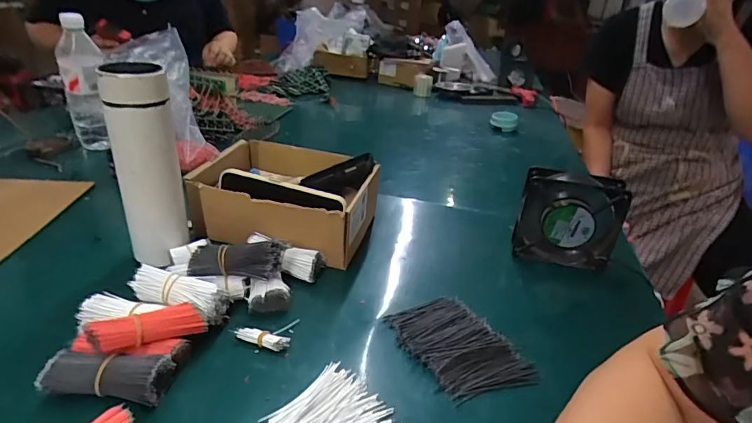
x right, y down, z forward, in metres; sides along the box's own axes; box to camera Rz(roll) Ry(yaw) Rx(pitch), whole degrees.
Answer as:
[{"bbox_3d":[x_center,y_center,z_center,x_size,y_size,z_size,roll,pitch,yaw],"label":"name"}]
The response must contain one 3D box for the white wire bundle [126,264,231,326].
[{"bbox_3d":[-0.195,0.080,0.437,0.087,0.033,0.039,12,27,13],"label":"white wire bundle"}]

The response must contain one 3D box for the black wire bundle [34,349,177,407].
[{"bbox_3d":[-0.219,0.137,0.363,0.091,0.034,0.034,4,26,-4],"label":"black wire bundle"}]

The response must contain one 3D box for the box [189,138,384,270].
[{"bbox_3d":[-0.118,-0.016,0.606,0.213,0.104,0.165,10,27,9],"label":"box"}]

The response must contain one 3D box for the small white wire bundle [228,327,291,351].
[{"bbox_3d":[-0.113,0.123,0.428,0.057,0.014,0.014,10,27,10],"label":"small white wire bundle"}]

